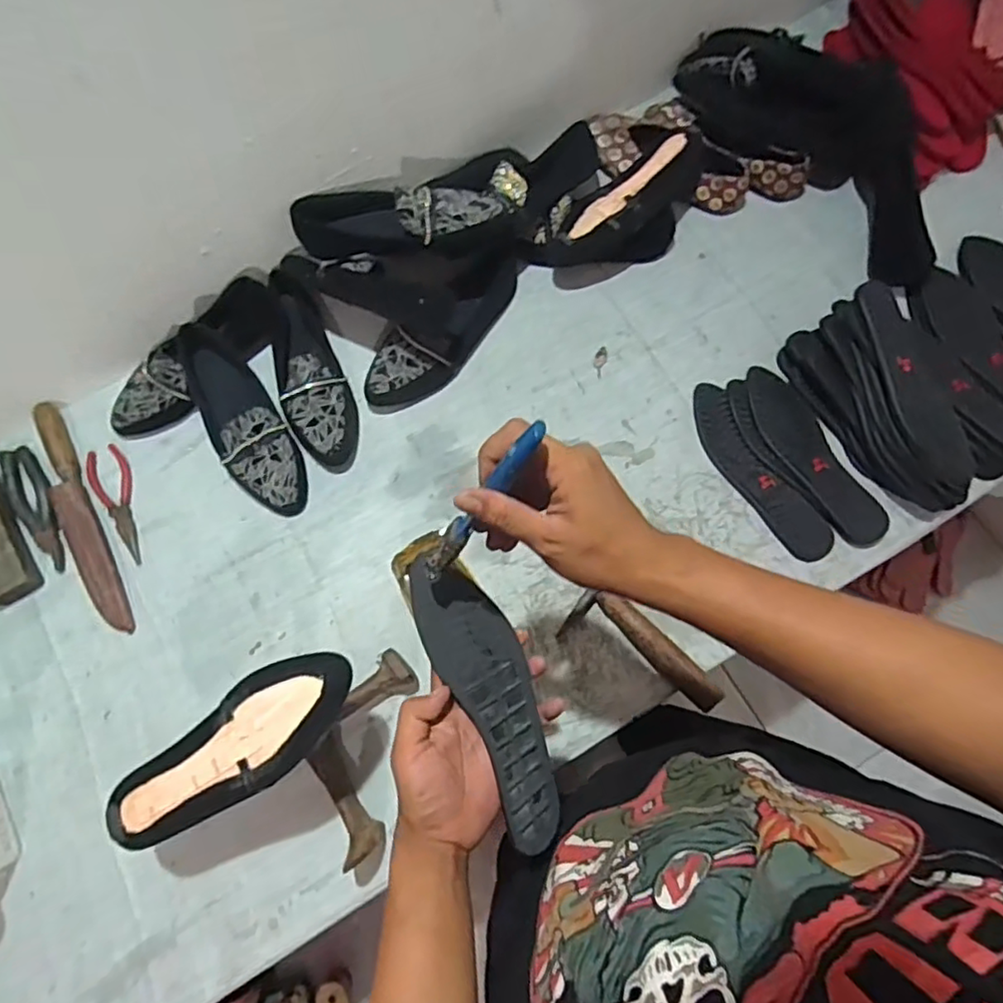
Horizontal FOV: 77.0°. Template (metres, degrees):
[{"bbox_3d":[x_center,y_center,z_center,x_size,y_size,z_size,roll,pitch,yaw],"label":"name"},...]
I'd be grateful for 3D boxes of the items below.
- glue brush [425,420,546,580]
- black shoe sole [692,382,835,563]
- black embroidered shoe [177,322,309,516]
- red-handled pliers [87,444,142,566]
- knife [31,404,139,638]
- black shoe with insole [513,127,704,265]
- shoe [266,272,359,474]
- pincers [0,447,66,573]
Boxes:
[{"bbox_3d":[-0.015,0.004,0.404,0.020,0.155,0.018,-25,73,-40],"label":"glue brush"},{"bbox_3d":[0.304,-0.037,0.756,0.060,0.010,0.242,-30,76,-7],"label":"black shoe sole"},{"bbox_3d":[-0.308,-0.093,0.744,0.087,0.062,0.241,-29,89,-6],"label":"black embroidered shoe"},{"bbox_3d":[-0.469,0.004,0.772,0.049,0.010,0.152,-21,75,-4],"label":"red-handled pliers"},{"bbox_3d":[-0.505,0.018,0.755,0.038,0.028,0.300,-26,76,-5],"label":"knife"},{"bbox_3d":[0.148,-0.377,0.813,0.244,0.092,0.140,-34,77,-7],"label":"black shoe with insole"},{"bbox_3d":[-0.241,-0.161,0.783,0.082,0.060,0.255,-21,75,-4],"label":"shoe"},{"bbox_3d":[-0.564,0.007,0.763,0.041,0.021,0.164,-31,76,-7],"label":"pincers"}]

